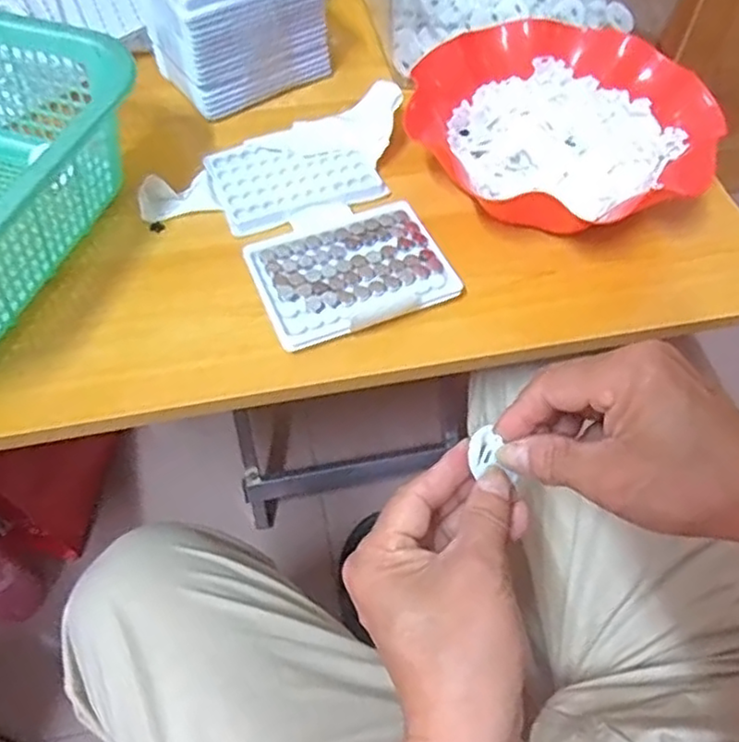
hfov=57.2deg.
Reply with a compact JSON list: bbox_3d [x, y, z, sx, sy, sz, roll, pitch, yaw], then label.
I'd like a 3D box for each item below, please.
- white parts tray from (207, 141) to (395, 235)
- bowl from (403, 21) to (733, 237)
[{"bbox_3d":[-0.061,-0.156,0.539,0.124,0.008,0.092,-18,63,-12],"label":"white parts tray"},{"bbox_3d":[0.151,-0.194,0.535,0.222,0.051,0.197,25,63,12],"label":"bowl"}]

